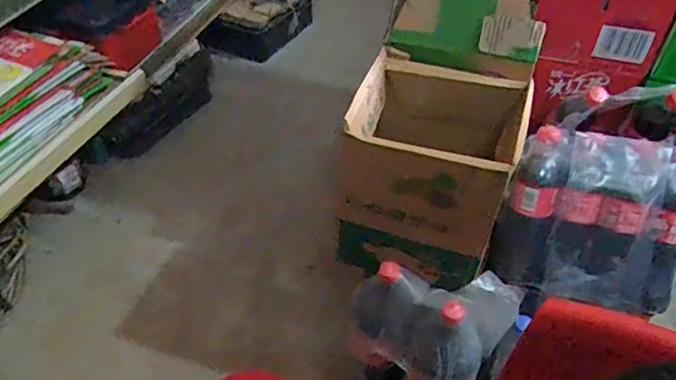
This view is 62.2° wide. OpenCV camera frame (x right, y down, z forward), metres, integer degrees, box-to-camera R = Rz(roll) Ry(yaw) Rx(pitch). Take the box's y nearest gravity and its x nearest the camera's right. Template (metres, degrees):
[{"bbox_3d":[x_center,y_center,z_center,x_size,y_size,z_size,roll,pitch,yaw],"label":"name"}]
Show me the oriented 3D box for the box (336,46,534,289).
[{"bbox_3d":[0.147,-0.036,0.873,0.221,0.274,0.240,16,47,15],"label":"box"}]

